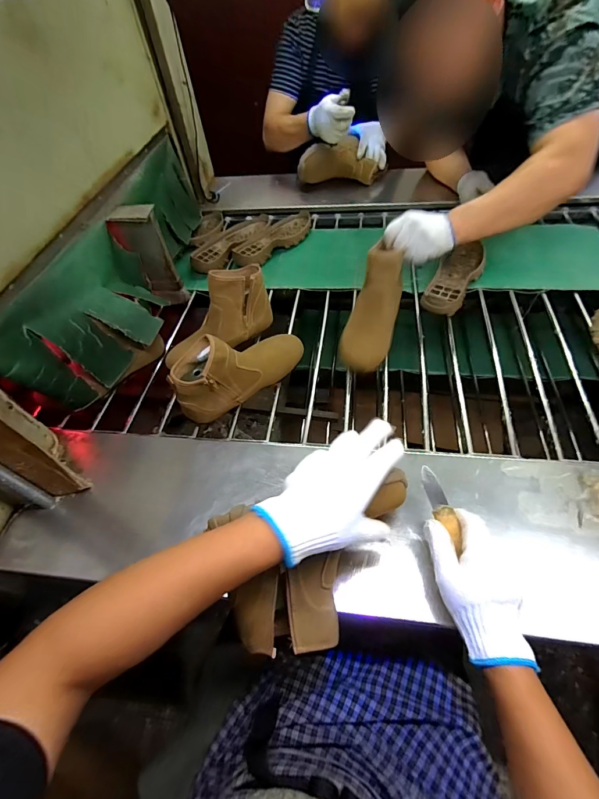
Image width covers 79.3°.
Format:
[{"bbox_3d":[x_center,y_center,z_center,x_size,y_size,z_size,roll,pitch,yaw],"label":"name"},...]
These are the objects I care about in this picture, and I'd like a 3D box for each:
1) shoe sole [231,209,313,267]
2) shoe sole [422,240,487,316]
[{"bbox_3d":[-0.067,-0.452,1.015,0.116,0.038,0.267,33,64,25],"label":"shoe sole"},{"bbox_3d":[0.369,-0.292,0.856,0.094,0.033,0.256,24,58,21],"label":"shoe sole"}]

